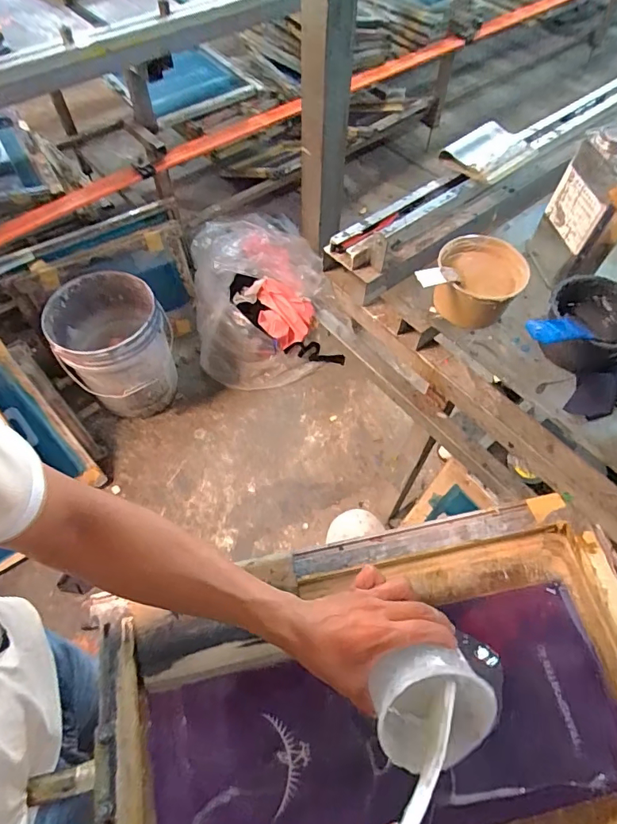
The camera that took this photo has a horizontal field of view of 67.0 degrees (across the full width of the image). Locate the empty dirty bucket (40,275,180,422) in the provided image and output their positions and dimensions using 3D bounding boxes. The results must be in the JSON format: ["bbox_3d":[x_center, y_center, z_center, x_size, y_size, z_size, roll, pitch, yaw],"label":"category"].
[{"bbox_3d":[-0.573,-0.170,1.434,0.308,0.412,0.264,-37,66,-21],"label":"empty dirty bucket"}]

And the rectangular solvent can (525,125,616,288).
[{"bbox_3d":[0.382,-0.269,0.642,0.072,0.187,0.104,3,59,1],"label":"rectangular solvent can"}]

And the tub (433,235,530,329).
[{"bbox_3d":[0.235,-0.181,0.650,0.113,0.072,0.113,1,59,-1],"label":"tub"}]

